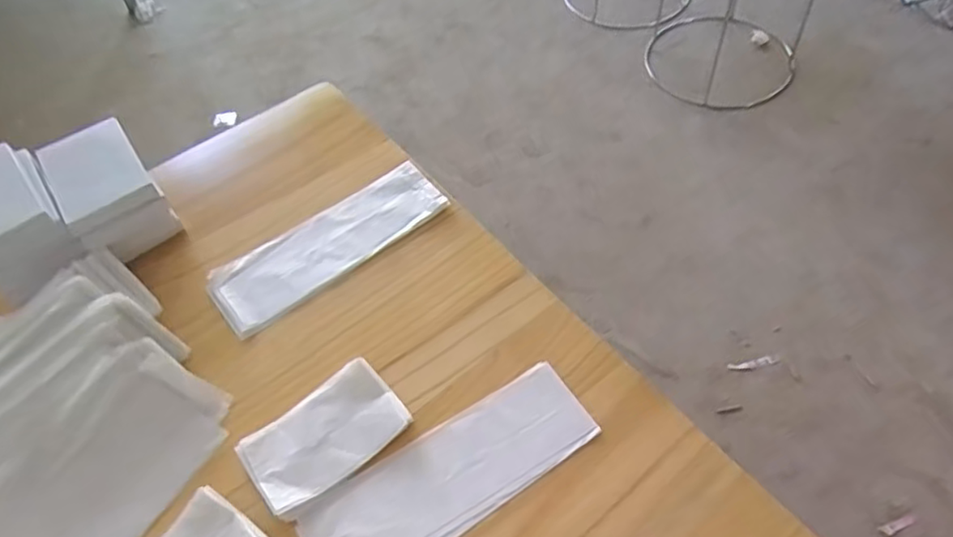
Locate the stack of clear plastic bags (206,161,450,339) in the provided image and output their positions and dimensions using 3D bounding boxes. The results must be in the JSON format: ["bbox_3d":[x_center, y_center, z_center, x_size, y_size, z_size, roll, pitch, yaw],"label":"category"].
[{"bbox_3d":[-0.156,-0.029,0.687,0.252,0.017,0.090,-34,60,-17],"label":"stack of clear plastic bags"}]

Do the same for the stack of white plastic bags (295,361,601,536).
[{"bbox_3d":[-0.021,0.170,0.533,0.246,0.006,0.084,-31,59,-15],"label":"stack of white plastic bags"}]

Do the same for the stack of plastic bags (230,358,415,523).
[{"bbox_3d":[-0.129,0.144,0.555,0.132,0.019,0.084,-37,61,-19],"label":"stack of plastic bags"}]

